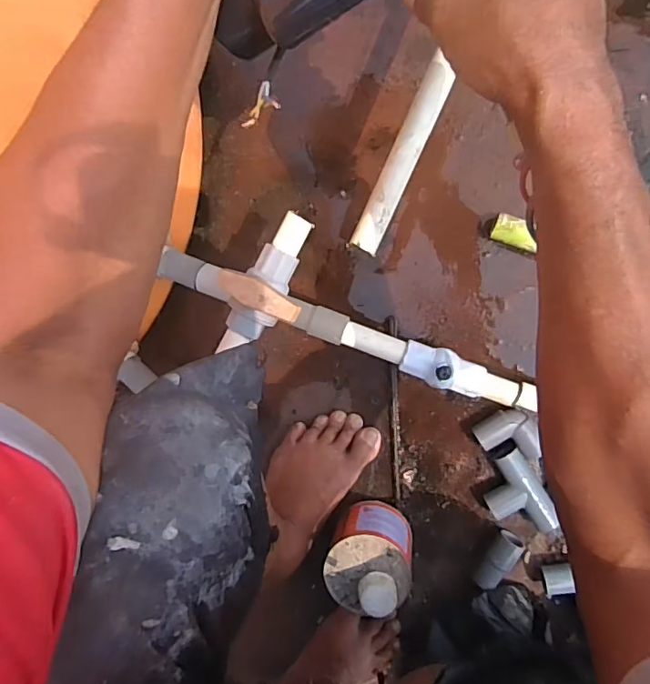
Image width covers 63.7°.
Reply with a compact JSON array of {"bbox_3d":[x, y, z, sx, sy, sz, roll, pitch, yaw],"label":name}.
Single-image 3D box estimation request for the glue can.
[{"bbox_3d":[0.055,0.260,0.630,0.096,0.120,0.099,1,94,9],"label":"glue can"}]

